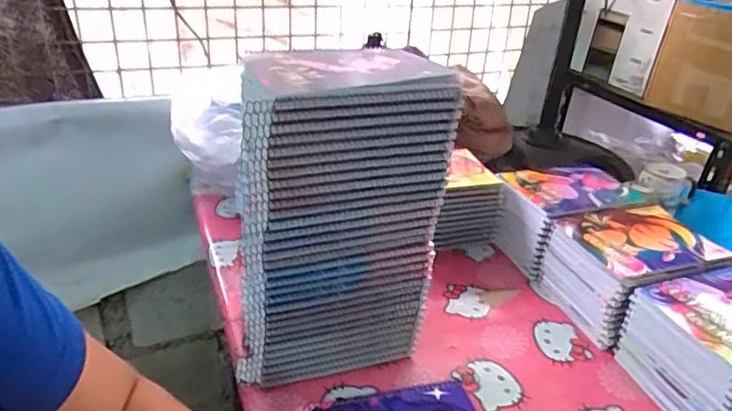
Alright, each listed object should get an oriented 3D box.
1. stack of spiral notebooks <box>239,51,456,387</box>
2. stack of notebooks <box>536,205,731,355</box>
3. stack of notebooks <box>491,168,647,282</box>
[{"bbox_3d":[-0.042,0.014,0.661,0.228,0.350,0.134,-8,31,-20],"label":"stack of spiral notebooks"},{"bbox_3d":[0.383,0.096,0.830,0.191,0.118,0.177,-8,31,-20],"label":"stack of notebooks"},{"bbox_3d":[0.332,0.022,0.958,0.215,0.118,0.150,-10,32,-24],"label":"stack of notebooks"}]

